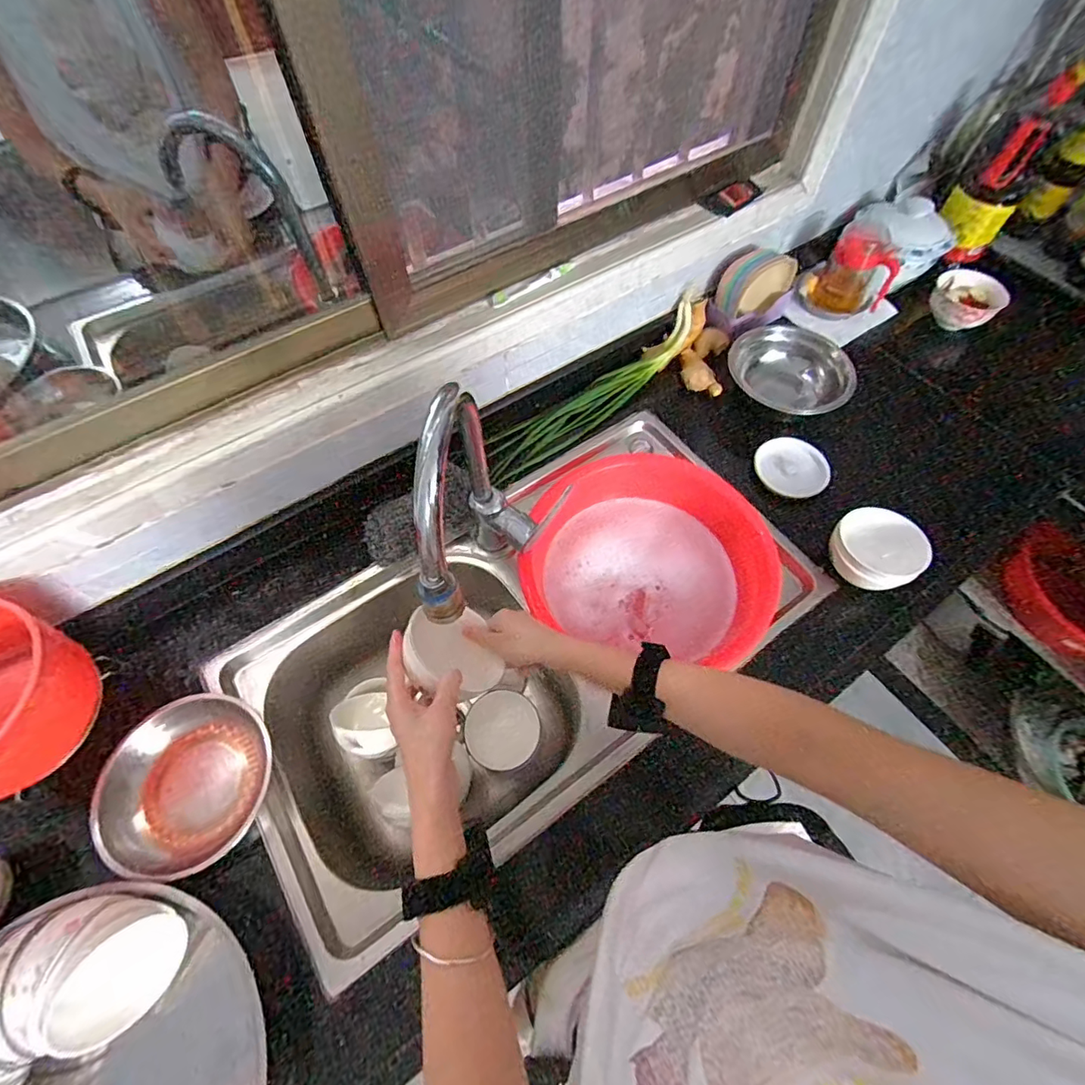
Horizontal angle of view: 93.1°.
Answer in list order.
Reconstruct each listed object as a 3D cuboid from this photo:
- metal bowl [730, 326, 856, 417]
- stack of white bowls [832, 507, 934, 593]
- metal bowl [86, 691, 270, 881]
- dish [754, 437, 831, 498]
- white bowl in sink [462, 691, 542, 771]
[{"bbox_3d":[0.409,-0.281,0.846,0.187,0.071,0.187,0,62,1],"label":"metal bowl"},{"bbox_3d":[0.439,0.013,0.685,0.098,0.073,0.106,-28,65,-13],"label":"stack of white bowls"},{"bbox_3d":[-0.391,0.263,0.567,0.159,0.060,0.171,0,62,1],"label":"metal bowl"},{"bbox_3d":[0.384,-0.117,0.785,0.099,0.015,0.101,1,75,-3],"label":"dish"},{"bbox_3d":[-0.057,0.278,0.774,0.109,0.041,0.109,-1,82,7],"label":"white bowl in sink"}]

